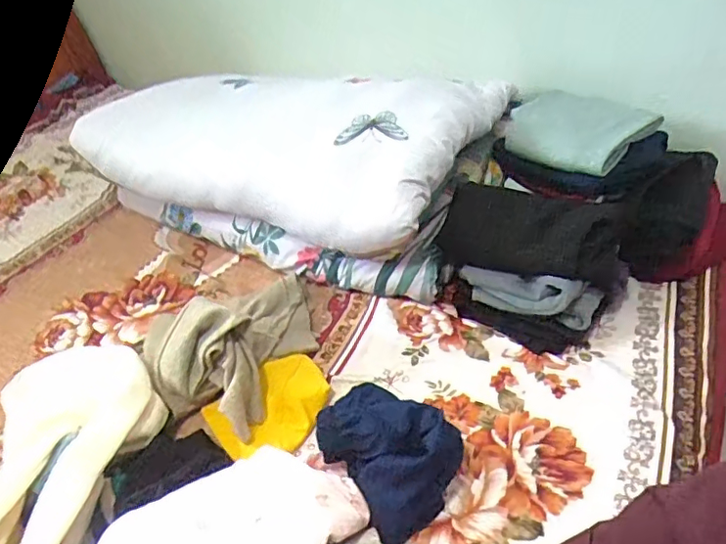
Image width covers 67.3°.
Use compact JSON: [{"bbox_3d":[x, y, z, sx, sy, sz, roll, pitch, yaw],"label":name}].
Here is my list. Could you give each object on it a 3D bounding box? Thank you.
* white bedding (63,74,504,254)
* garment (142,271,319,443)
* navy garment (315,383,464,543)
[{"bbox_3d":[-0.180,-0.260,1.070,0.786,0.165,0.337,15,46,23],"label":"white bedding"},{"bbox_3d":[-0.199,0.103,0.865,0.267,0.149,0.249,-4,43,4],"label":"garment"},{"bbox_3d":[0.024,0.228,0.728,0.140,0.109,0.204,-32,48,-25],"label":"navy garment"}]

